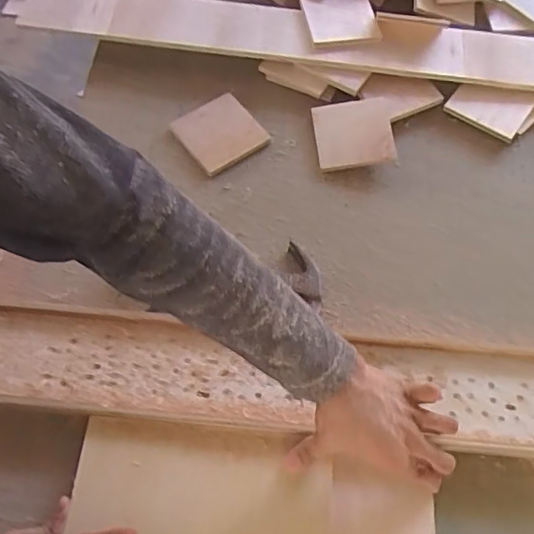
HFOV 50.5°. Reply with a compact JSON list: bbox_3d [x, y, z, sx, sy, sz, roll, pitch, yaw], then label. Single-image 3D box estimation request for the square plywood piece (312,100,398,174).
[{"bbox_3d":[0.116,-0.178,0.759,0.100,0.009,0.097,-8,73,0],"label":"square plywood piece"}]

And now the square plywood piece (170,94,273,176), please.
[{"bbox_3d":[-0.064,-0.182,0.773,0.102,0.009,0.103,-33,70,-13],"label":"square plywood piece"}]

